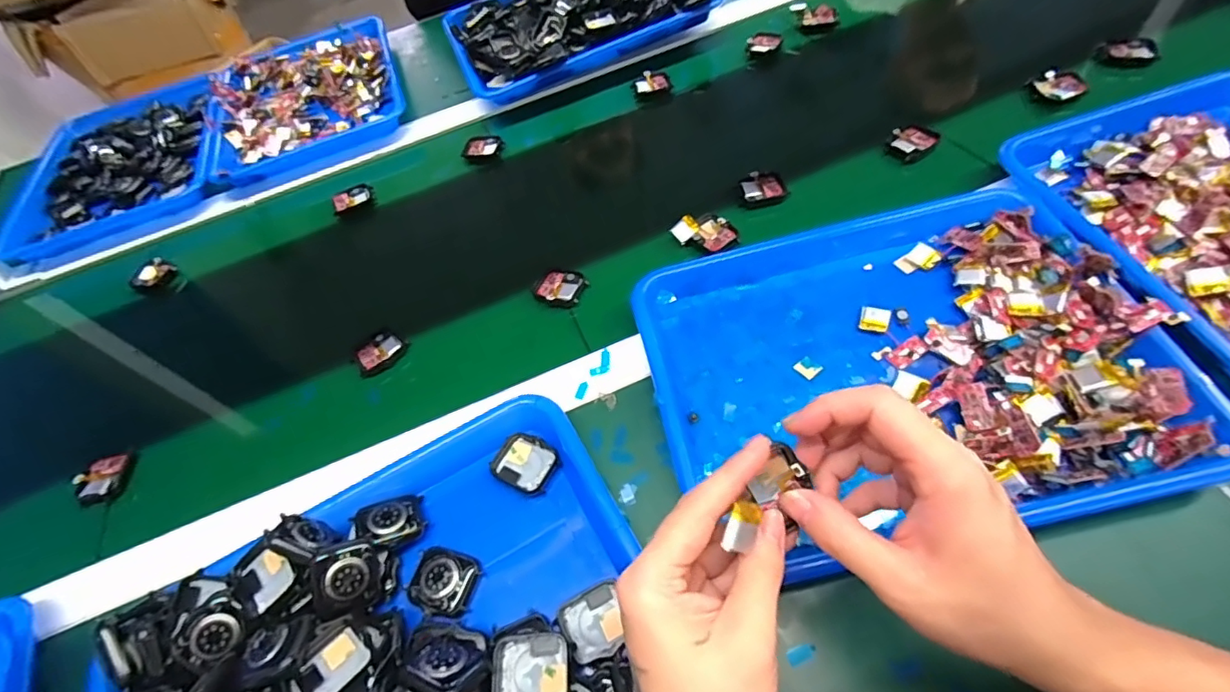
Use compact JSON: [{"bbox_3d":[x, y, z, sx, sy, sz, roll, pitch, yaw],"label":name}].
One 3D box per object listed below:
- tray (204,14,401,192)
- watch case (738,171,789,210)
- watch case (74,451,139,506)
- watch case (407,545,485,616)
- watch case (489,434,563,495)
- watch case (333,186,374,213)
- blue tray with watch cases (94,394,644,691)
[{"bbox_3d":[-0.425,-0.350,0.741,0.251,0.040,0.294,-21,58,-8],"label":"tray"},{"bbox_3d":[0.144,-0.155,0.530,0.041,0.014,0.036,-11,57,-2],"label":"watch case"},{"bbox_3d":[-0.437,0.112,0.461,0.034,0.013,0.047,11,39,-24],"label":"watch case"},{"bbox_3d":[-0.113,0.152,0.351,0.044,0.010,0.038,15,60,14],"label":"watch case"},{"bbox_3d":[-0.065,0.087,0.396,0.045,0.009,0.037,22,62,17],"label":"watch case"},{"bbox_3d":[-0.302,-0.171,0.621,0.046,0.008,0.030,-20,58,-8],"label":"watch case"},{"bbox_3d":[-0.133,0.189,0.305,0.322,0.054,0.241,-27,59,-12],"label":"blue tray with watch cases"}]

